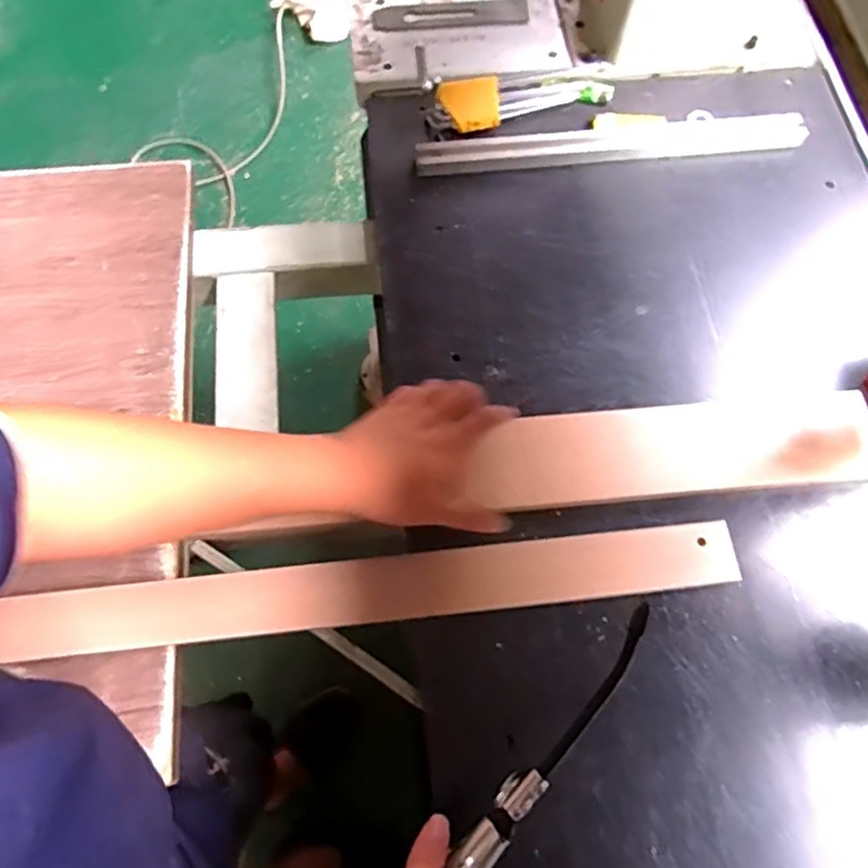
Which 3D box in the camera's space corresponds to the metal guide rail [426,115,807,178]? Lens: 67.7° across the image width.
[{"bbox_3d":[0.189,-0.314,0.696,0.414,0.013,0.042,-5,69,-3],"label":"metal guide rail"}]

